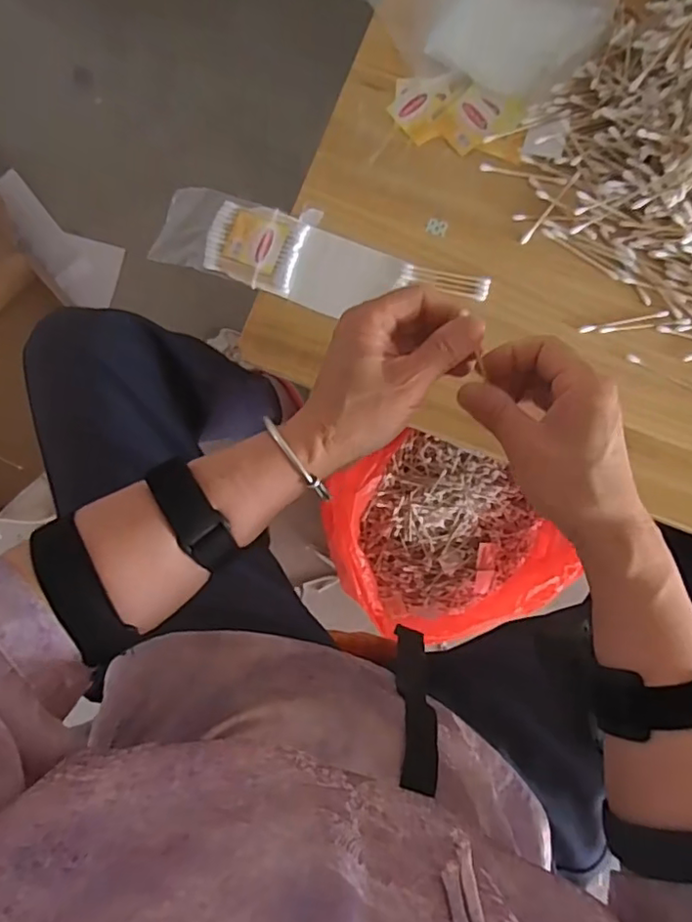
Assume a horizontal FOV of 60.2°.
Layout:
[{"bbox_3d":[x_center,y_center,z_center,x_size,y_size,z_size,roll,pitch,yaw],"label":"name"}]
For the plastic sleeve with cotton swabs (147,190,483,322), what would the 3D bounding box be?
[{"bbox_3d":[-0.023,-0.162,0.492,0.266,0.009,0.070,18,84,2],"label":"plastic sleeve with cotton swabs"}]

